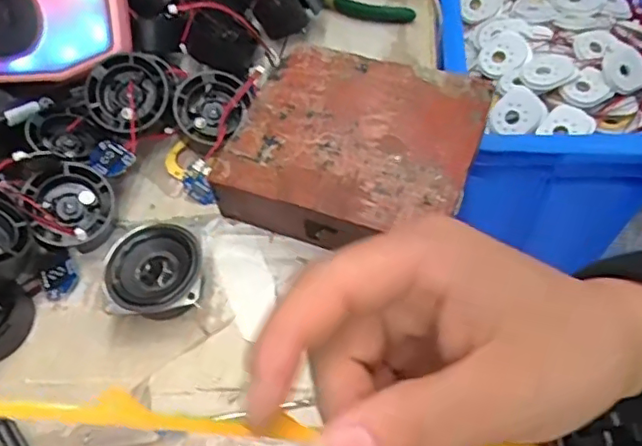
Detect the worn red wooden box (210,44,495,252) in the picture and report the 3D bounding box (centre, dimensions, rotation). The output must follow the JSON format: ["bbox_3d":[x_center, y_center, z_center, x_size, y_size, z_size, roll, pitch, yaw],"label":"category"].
[{"bbox_3d":[0.022,-0.046,0.377,0.143,0.054,0.128,18,59,16],"label":"worn red wooden box"}]

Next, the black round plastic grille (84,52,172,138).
[{"bbox_3d":[-0.127,-0.085,0.387,0.055,0.027,0.055,-2,76,8],"label":"black round plastic grille"}]

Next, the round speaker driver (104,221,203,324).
[{"bbox_3d":[-0.096,0.034,0.339,0.053,0.030,0.060,-11,55,-3],"label":"round speaker driver"}]

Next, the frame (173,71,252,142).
[{"bbox_3d":[-0.075,-0.079,0.394,0.041,0.020,0.050,27,66,9],"label":"frame"}]

